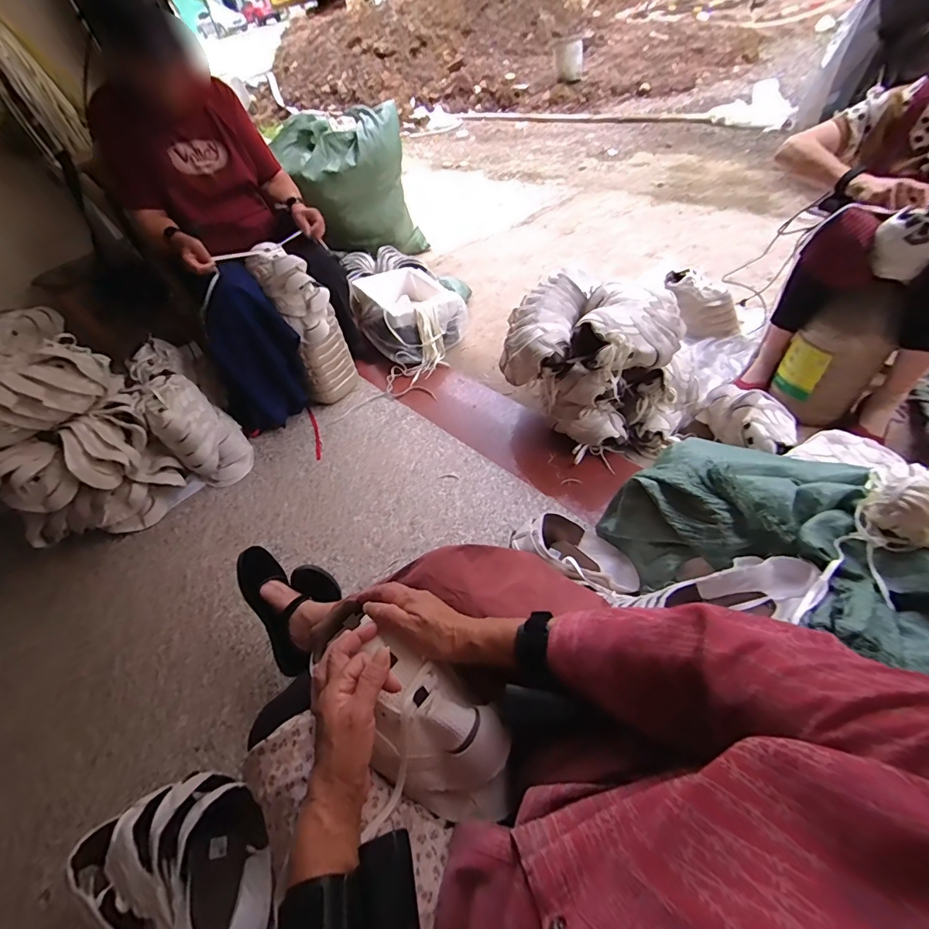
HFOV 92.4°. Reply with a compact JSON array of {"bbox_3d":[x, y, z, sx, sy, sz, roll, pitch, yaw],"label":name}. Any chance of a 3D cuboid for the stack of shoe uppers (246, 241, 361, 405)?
[{"bbox_3d":[-0.450,-0.392,1.309,0.165,0.434,0.167,-22,49,-8],"label":"stack of shoe uppers"}]

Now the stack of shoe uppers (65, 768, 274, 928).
[{"bbox_3d":[-0.399,0.592,0.660,0.302,0.128,0.194,22,57,27],"label":"stack of shoe uppers"}]

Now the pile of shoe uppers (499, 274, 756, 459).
[{"bbox_3d":[0.337,-0.240,1.116,0.469,0.341,0.306,4,51,15],"label":"pile of shoe uppers"}]

